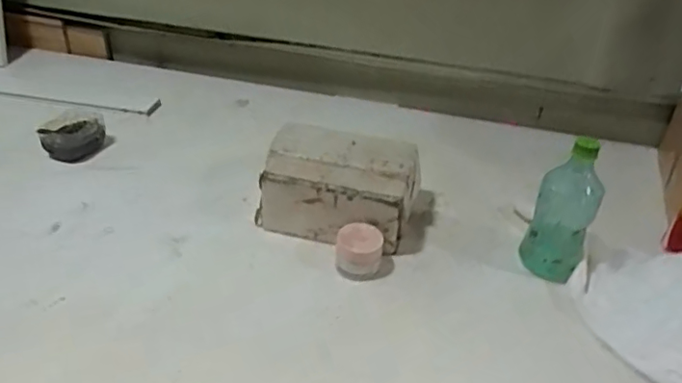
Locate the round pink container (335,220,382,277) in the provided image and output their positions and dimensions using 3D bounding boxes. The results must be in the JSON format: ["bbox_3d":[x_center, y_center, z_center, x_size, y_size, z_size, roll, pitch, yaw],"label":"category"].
[{"bbox_3d":[0.024,0.077,0.761,0.059,0.055,0.056,3,35,-2],"label":"round pink container"}]

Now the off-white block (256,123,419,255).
[{"bbox_3d":[0.001,-0.003,0.840,0.221,0.109,0.166,10,35,9],"label":"off-white block"}]

